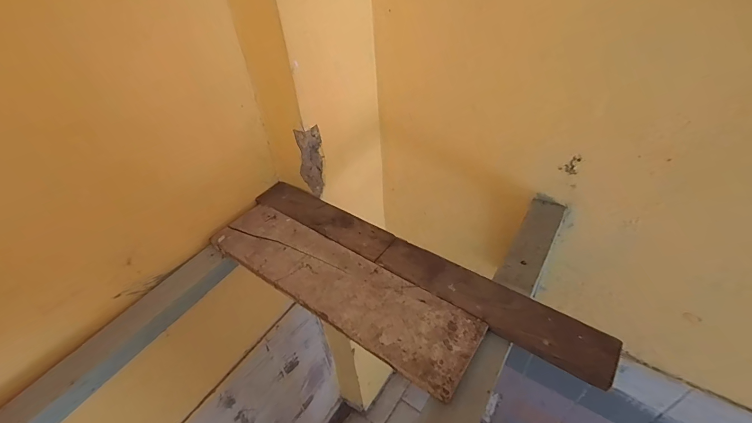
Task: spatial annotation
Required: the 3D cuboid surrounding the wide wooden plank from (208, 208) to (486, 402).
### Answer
[{"bbox_3d":[-0.072,0.106,0.567,0.474,0.016,0.126,23,46,29],"label":"wide wooden plank"}]

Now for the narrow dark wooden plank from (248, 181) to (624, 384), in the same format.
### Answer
[{"bbox_3d":[0.040,0.070,0.593,0.644,0.014,0.078,23,46,29],"label":"narrow dark wooden plank"}]

